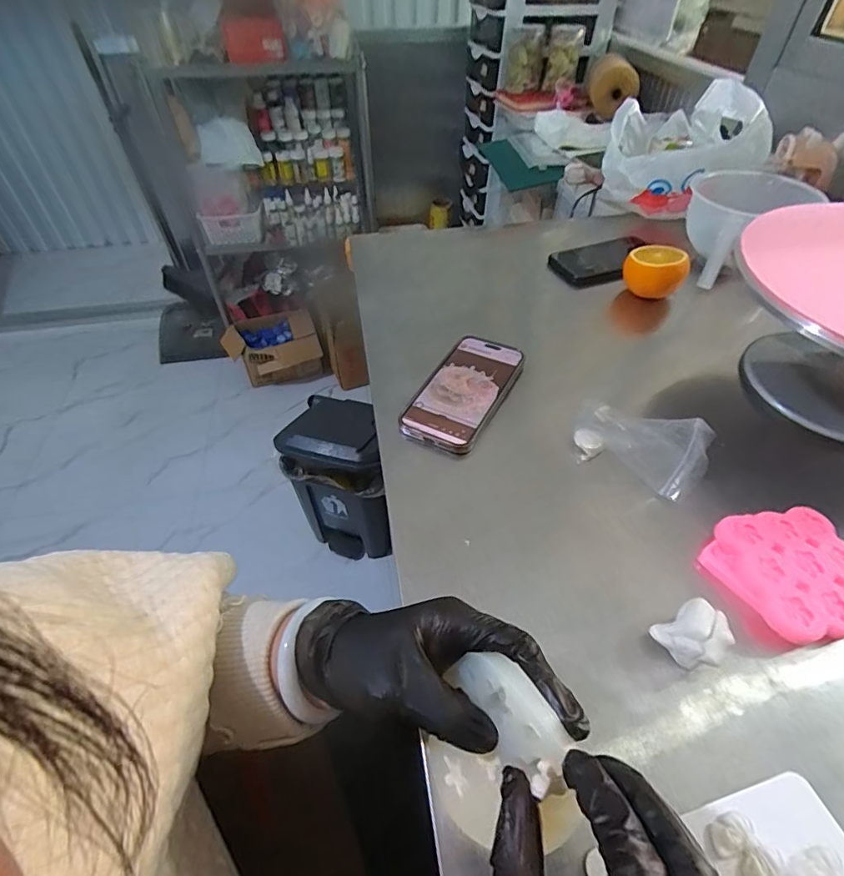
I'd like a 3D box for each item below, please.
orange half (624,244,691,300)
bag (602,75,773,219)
[{"bbox_3d":[0.291,-0.209,0.594,0.064,0.047,0.056,-9,49,-8],"label":"orange half"},{"bbox_3d":[0.387,-0.433,0.711,0.156,0.163,0.179,-20,51,-16],"label":"bag"}]

